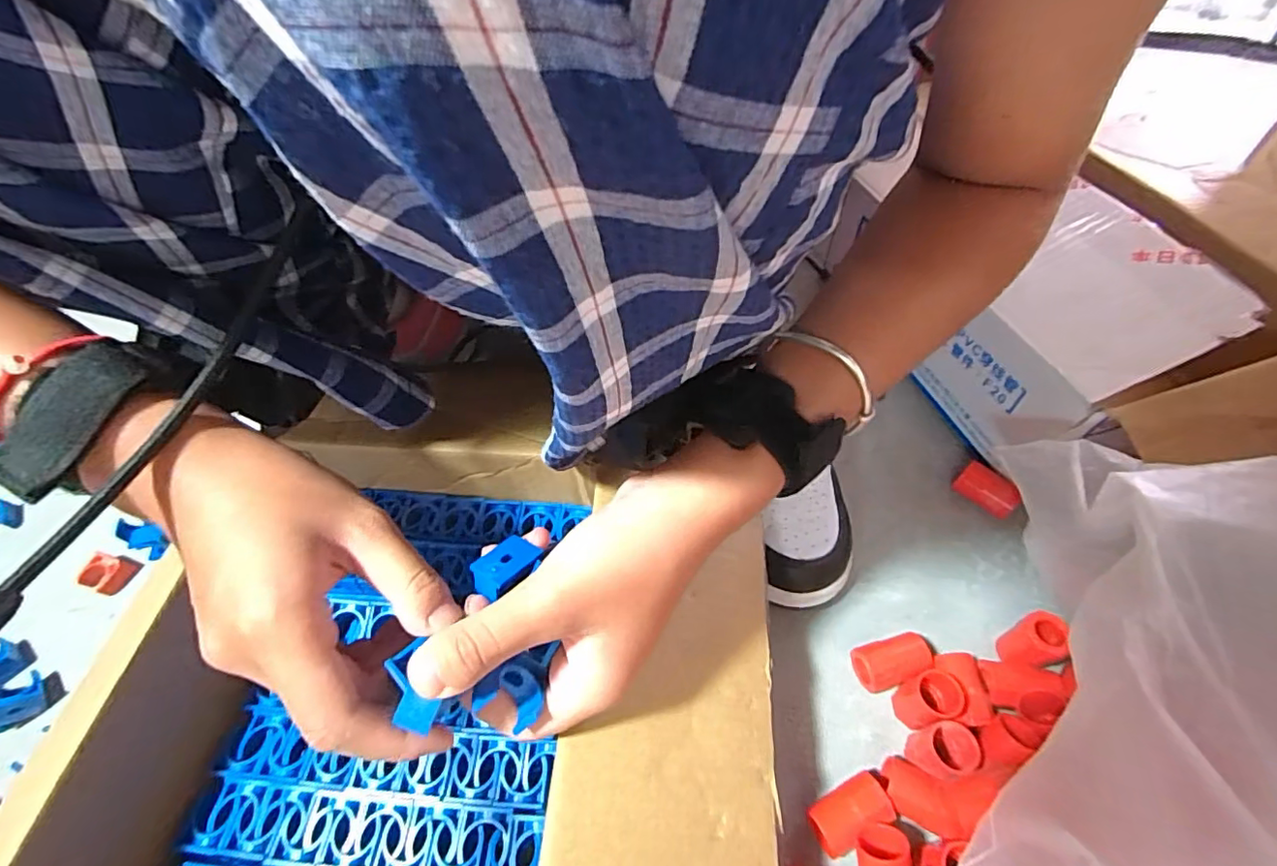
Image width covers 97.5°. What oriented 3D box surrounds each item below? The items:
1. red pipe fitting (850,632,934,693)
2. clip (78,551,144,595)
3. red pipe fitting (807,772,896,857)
[{"bbox_3d":[0.145,0.131,0.323,0.037,0.024,0.024,-13,52,-15],"label":"red pipe fitting"},{"bbox_3d":[-0.372,0.099,0.393,0.032,0.011,0.026,11,49,4],"label":"clip"},{"bbox_3d":[0.105,0.191,0.281,0.037,0.025,0.021,-19,54,-20],"label":"red pipe fitting"}]

